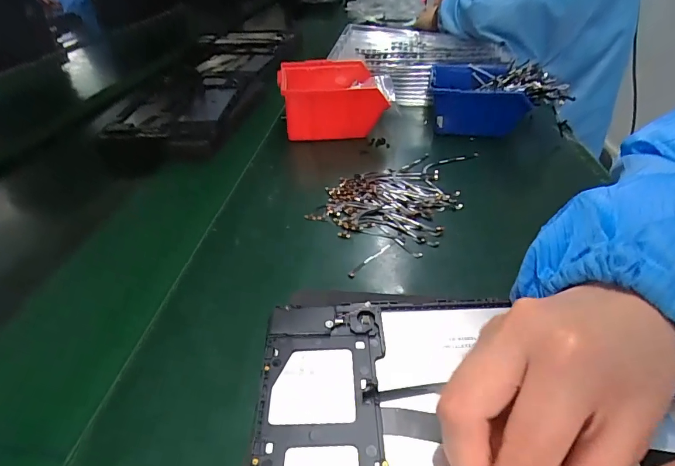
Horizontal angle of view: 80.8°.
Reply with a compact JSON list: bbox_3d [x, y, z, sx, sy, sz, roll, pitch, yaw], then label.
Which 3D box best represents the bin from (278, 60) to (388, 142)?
[{"bbox_3d":[-0.005,-0.179,0.537,0.134,0.070,0.132,-6,38,-4],"label":"bin"}]

